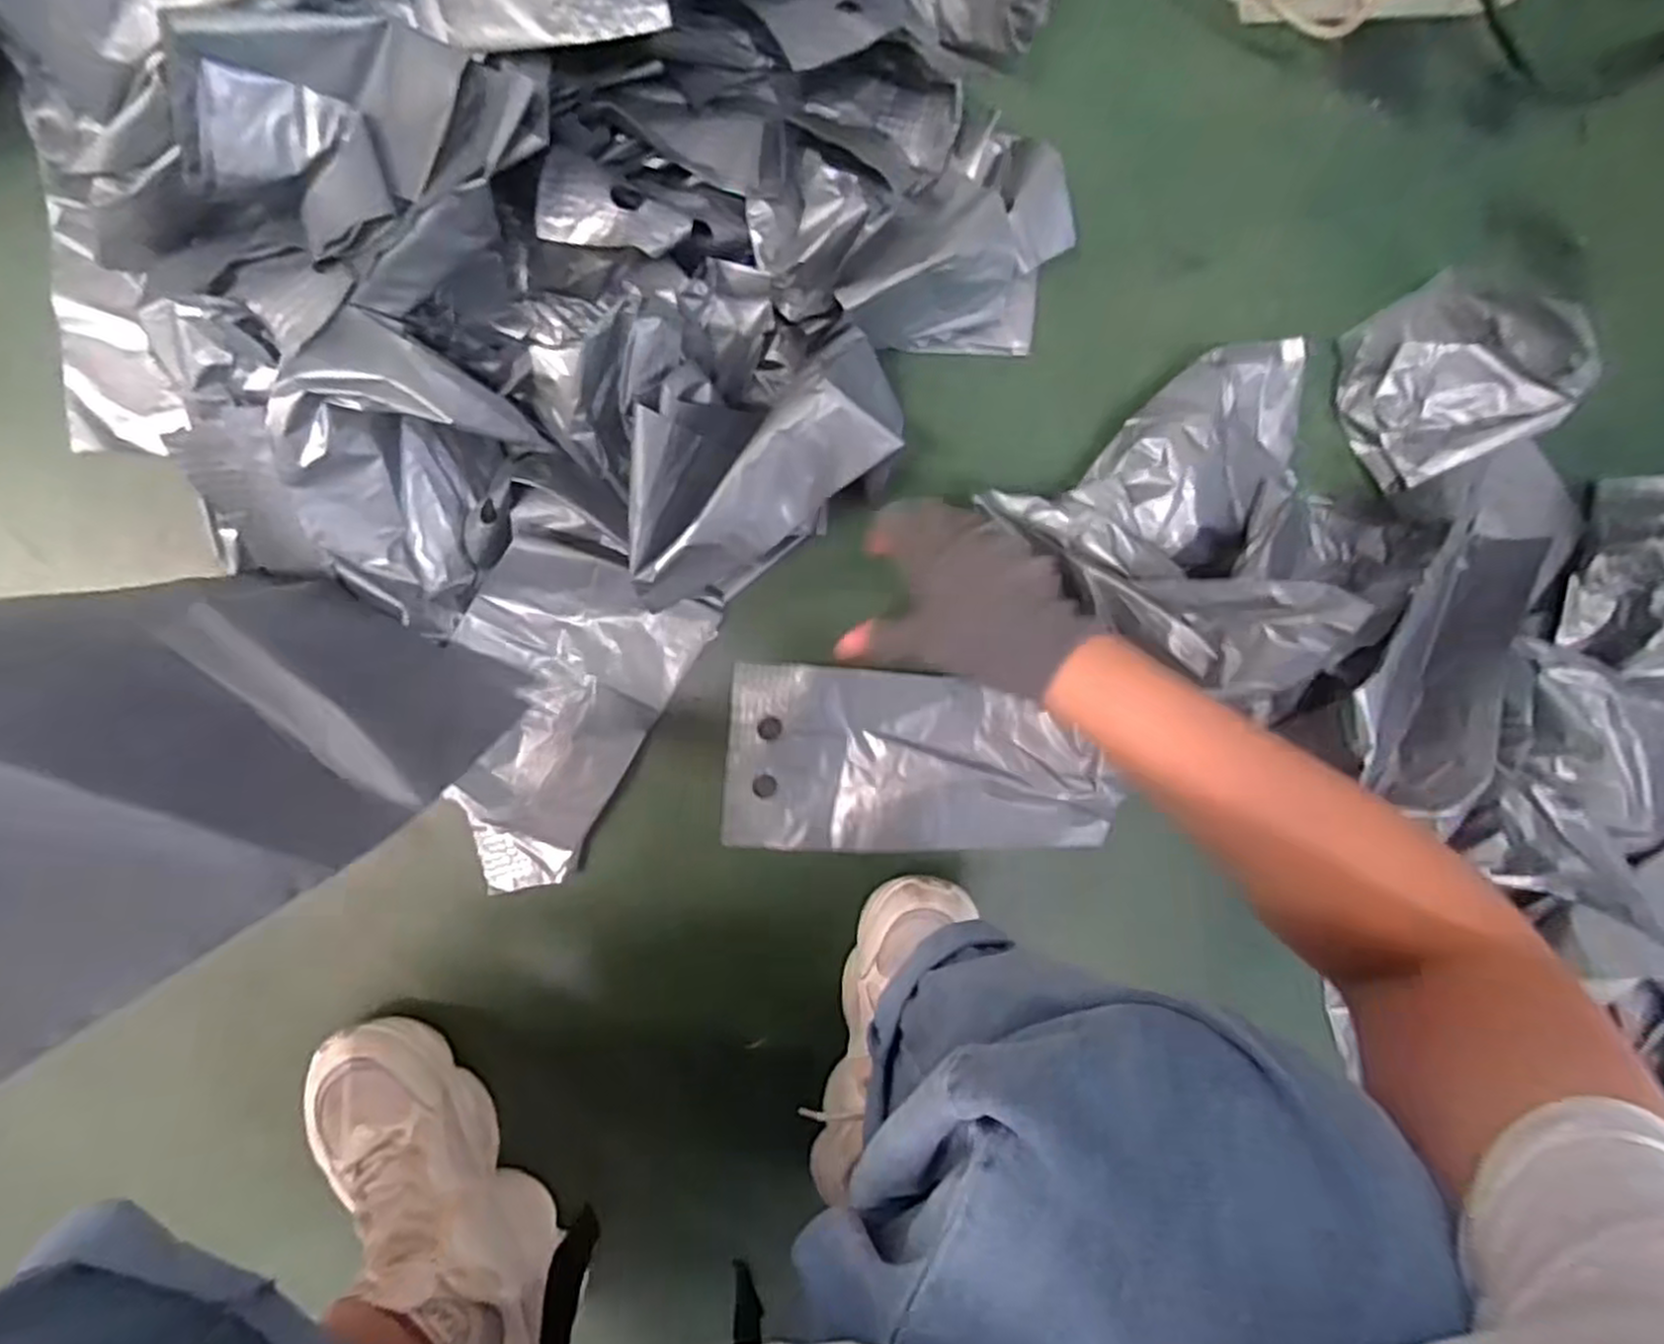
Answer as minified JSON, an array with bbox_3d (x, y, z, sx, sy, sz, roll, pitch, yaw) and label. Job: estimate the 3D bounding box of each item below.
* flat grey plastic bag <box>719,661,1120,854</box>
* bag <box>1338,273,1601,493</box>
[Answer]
[{"bbox_3d":[0.070,0.071,0.580,0.289,0.034,0.137,3,95,-8],"label":"flat grey plastic bag"},{"bbox_3d":[0.464,-0.222,0.558,0.152,0.088,0.125,-32,98,-3],"label":"bag"}]

